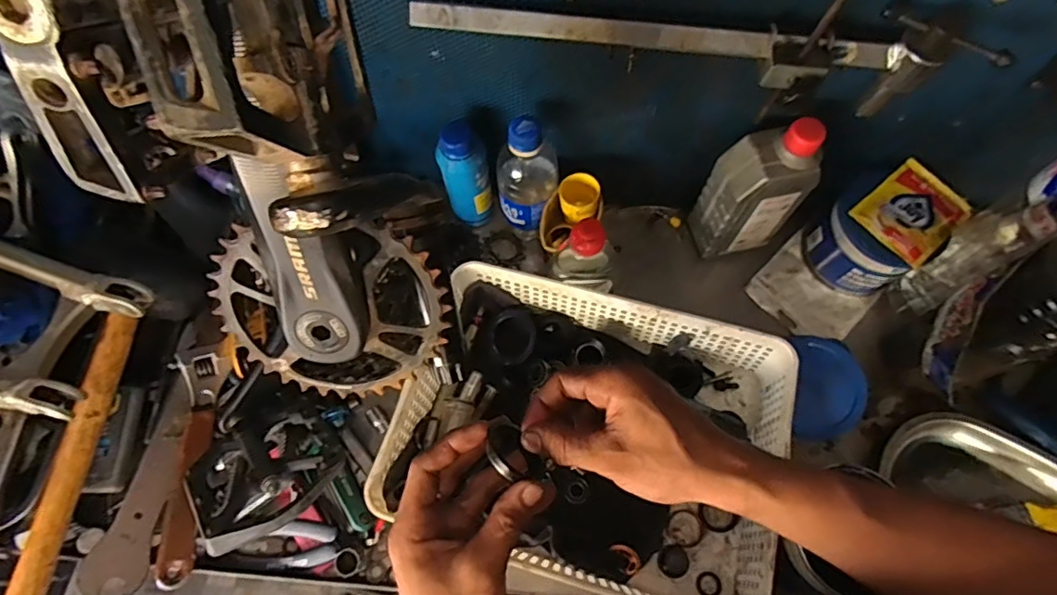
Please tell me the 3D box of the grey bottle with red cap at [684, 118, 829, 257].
[{"bbox_3d":[0.225,-0.105,0.553,0.084,0.166,0.054,-10,67,-3],"label":"grey bottle with red cap"}]

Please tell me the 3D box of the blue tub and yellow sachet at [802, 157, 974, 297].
[{"bbox_3d":[0.367,-0.065,0.591,0.113,0.102,0.099,-29,69,-11],"label":"blue tub and yellow sachet"}]

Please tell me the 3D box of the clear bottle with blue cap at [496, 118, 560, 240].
[{"bbox_3d":[-0.001,-0.118,0.569,0.060,0.154,0.057,-1,67,0],"label":"clear bottle with blue cap"}]

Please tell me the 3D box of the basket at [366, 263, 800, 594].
[{"bbox_3d":[0.053,0.123,0.520,0.327,0.081,0.250,16,68,8],"label":"basket"}]

